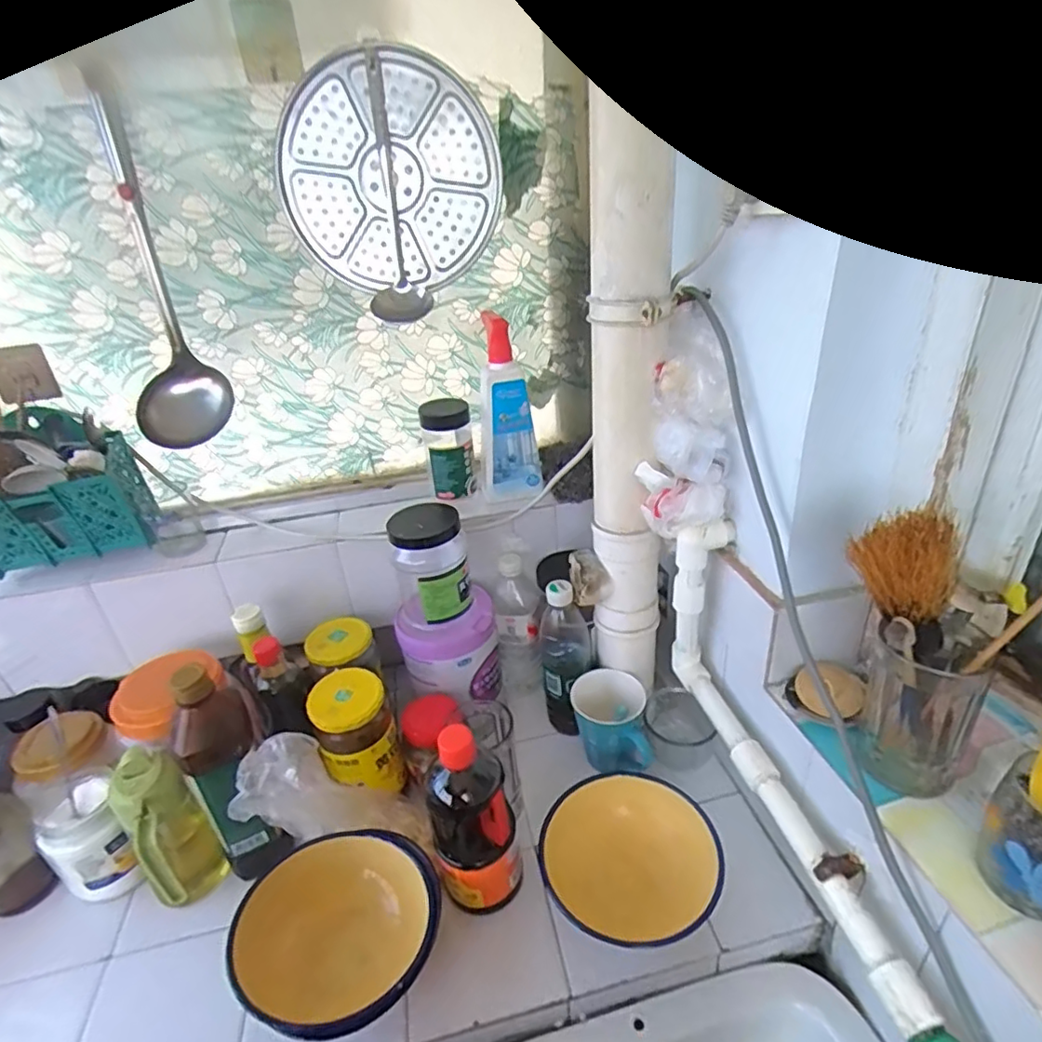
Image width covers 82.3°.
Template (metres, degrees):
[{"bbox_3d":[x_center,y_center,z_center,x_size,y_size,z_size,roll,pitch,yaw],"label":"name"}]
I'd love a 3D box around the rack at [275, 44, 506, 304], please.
[{"bbox_3d":[-0.146,-0.391,0.678,0.238,0.232,0.020,-8,21,-4],"label":"rack"}]

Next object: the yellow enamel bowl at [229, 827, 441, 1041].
[{"bbox_3d":[-0.163,0.389,0.565,0.175,0.084,0.164,-4,29,2],"label":"yellow enamel bowl"}]

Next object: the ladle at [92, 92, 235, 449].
[{"bbox_3d":[-0.402,-0.247,0.636,0.095,0.332,0.115,-22,33,-28],"label":"ladle"}]

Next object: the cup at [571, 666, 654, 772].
[{"bbox_3d":[0.110,0.252,0.738,0.089,0.109,0.100,-4,29,3],"label":"cup"}]

